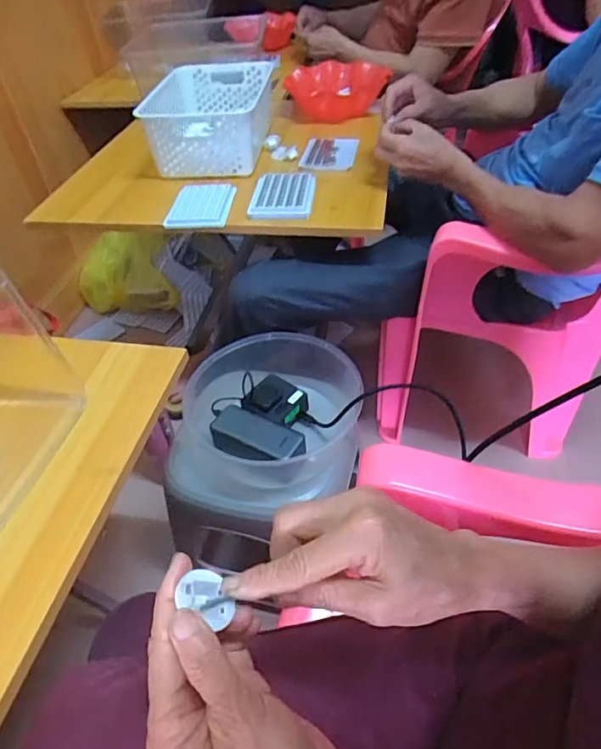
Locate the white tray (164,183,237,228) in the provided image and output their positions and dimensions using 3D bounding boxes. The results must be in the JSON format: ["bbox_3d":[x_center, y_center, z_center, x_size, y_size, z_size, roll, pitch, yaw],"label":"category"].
[{"bbox_3d":[-0.159,-0.277,0.817,0.095,0.020,0.117,2,45,6],"label":"white tray"}]

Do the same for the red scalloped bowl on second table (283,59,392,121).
[{"bbox_3d":[0.071,-0.631,1.109,0.207,0.079,0.147,-35,52,-26],"label":"red scalloped bowl on second table"}]

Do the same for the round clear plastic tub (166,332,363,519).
[{"bbox_3d":[-0.041,0.060,0.716,0.233,0.111,0.250,-2,45,2],"label":"round clear plastic tub"}]

